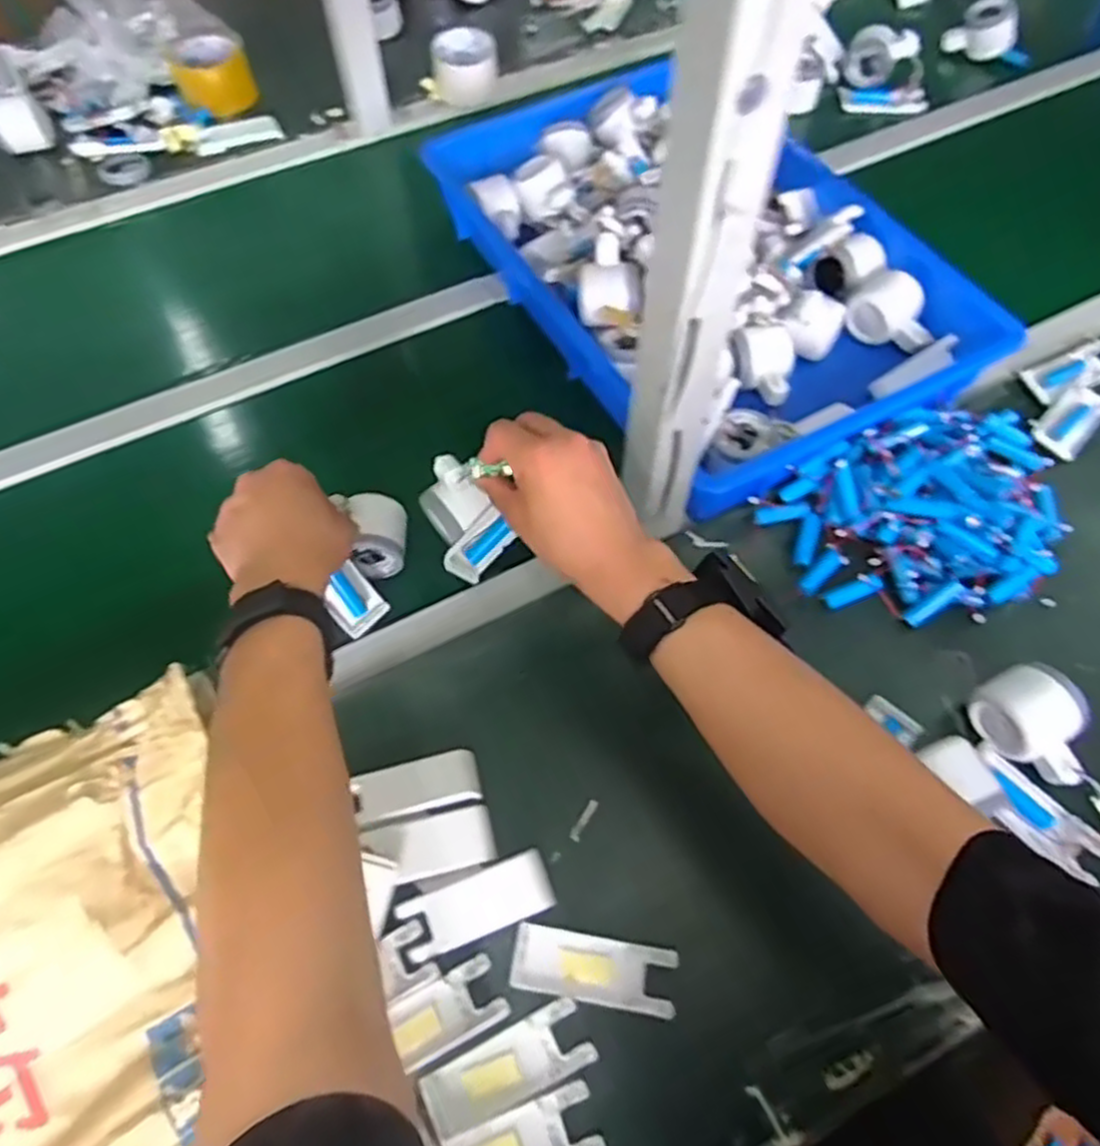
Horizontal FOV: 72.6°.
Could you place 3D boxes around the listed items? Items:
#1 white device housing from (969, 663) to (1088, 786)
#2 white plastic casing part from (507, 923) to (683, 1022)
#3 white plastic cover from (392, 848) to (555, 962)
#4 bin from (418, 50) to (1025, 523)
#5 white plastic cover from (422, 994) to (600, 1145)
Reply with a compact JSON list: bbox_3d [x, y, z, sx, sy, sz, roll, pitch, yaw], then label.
[{"bbox_3d":[0.349,0.112,0.538,0.051,0.057,0.087,-30,65,-15],"label":"white device housing"},{"bbox_3d":[0.028,0.259,0.489,0.104,0.010,0.039,9,61,6],"label":"white plastic casing part"},{"bbox_3d":[-0.048,0.224,0.506,0.099,0.005,0.039,-21,63,-10],"label":"white plastic cover"},{"bbox_3d":[0.138,-0.323,0.776,0.368,0.111,0.553,-27,64,-13],"label":"bin"},{"bbox_3d":[-0.026,0.308,0.466,0.102,0.012,0.040,-23,63,-12],"label":"white plastic cover"}]

